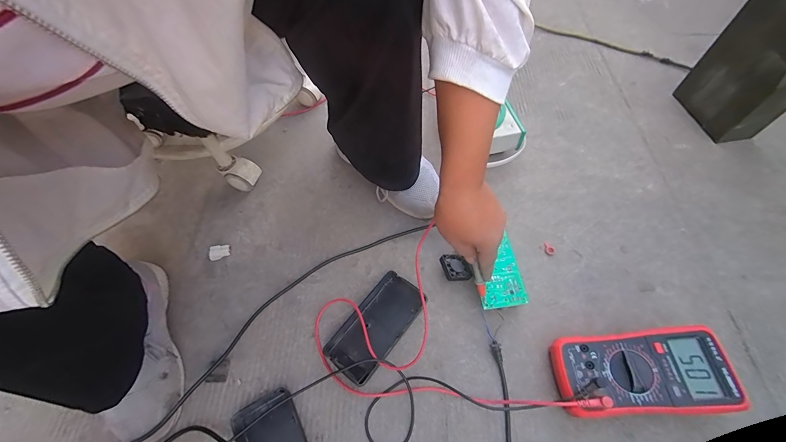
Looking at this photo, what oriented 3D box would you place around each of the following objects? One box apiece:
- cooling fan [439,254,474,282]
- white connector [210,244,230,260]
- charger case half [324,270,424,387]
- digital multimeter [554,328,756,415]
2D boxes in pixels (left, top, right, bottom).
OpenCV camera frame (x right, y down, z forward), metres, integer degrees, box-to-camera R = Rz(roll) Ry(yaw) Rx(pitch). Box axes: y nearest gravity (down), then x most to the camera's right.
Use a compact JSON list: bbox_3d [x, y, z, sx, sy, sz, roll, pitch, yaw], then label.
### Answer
[{"bbox_3d":[0.090,0.068,0.487,0.037,0.009,0.043,-8,55,-22],"label":"cooling fan"},{"bbox_3d":[-0.275,0.050,0.527,0.028,0.012,0.024,-13,60,-6],"label":"white connector"},{"bbox_3d":[-0.023,0.143,0.456,0.073,0.022,0.143,34,66,19],"label":"charger case half"},{"bbox_3d":[0.291,0.180,0.401,0.186,0.055,0.094,-2,60,0],"label":"digital multimeter"}]

